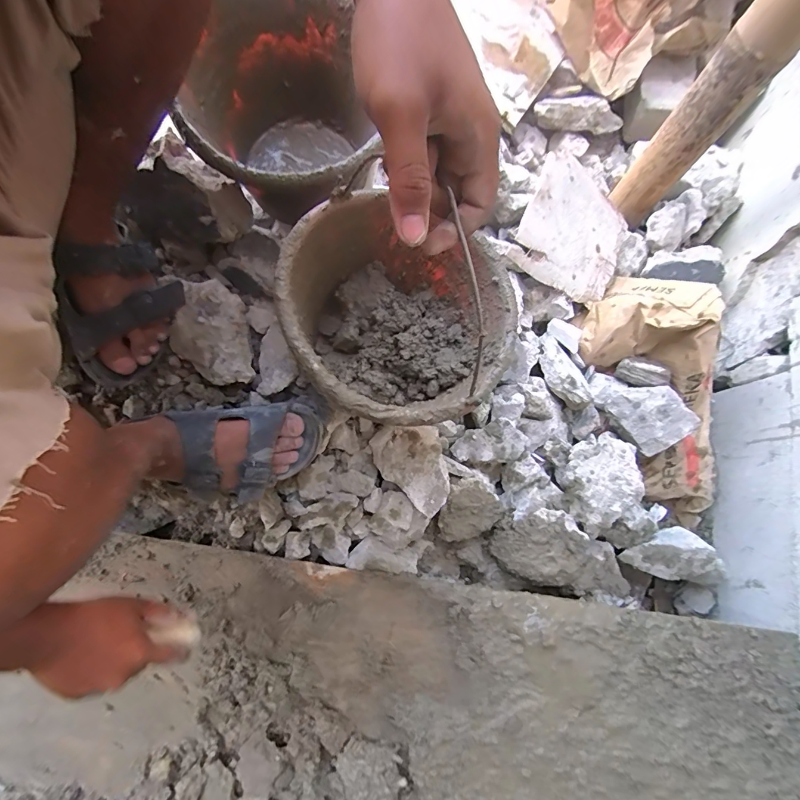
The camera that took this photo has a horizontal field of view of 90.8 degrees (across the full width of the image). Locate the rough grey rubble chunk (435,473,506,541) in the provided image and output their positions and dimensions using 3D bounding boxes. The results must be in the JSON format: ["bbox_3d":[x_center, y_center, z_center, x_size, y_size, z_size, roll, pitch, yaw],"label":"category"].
[{"bbox_3d":[0.103,0.162,0.594,0.108,0.051,0.082,-26,79,-8],"label":"rough grey rubble chunk"}]

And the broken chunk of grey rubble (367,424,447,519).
[{"bbox_3d":[0.015,0.094,0.555,0.096,0.063,0.137,-10,77,-4],"label":"broken chunk of grey rubble"}]

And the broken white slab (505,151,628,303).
[{"bbox_3d":[0.318,-0.300,0.738,0.237,0.035,0.237,30,79,-28],"label":"broken white slab"}]

